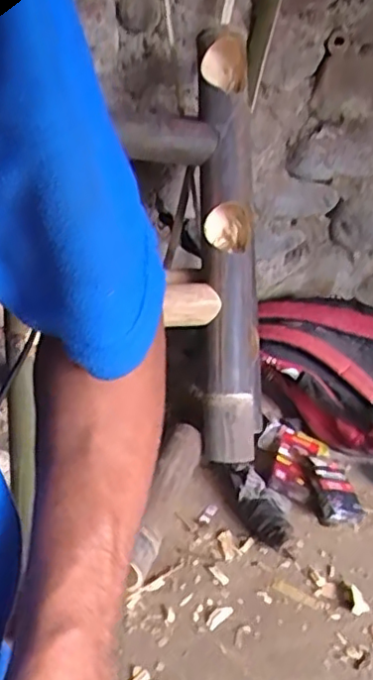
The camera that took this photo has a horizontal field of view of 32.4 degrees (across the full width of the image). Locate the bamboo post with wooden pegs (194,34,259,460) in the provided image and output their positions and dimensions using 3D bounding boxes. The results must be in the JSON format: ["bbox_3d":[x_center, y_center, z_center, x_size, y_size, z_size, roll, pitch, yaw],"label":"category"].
[{"bbox_3d":[0.062,-0.138,0.945,0.105,0.626,0.082,-1,-3,-7],"label":"bamboo post with wooden pegs"}]

